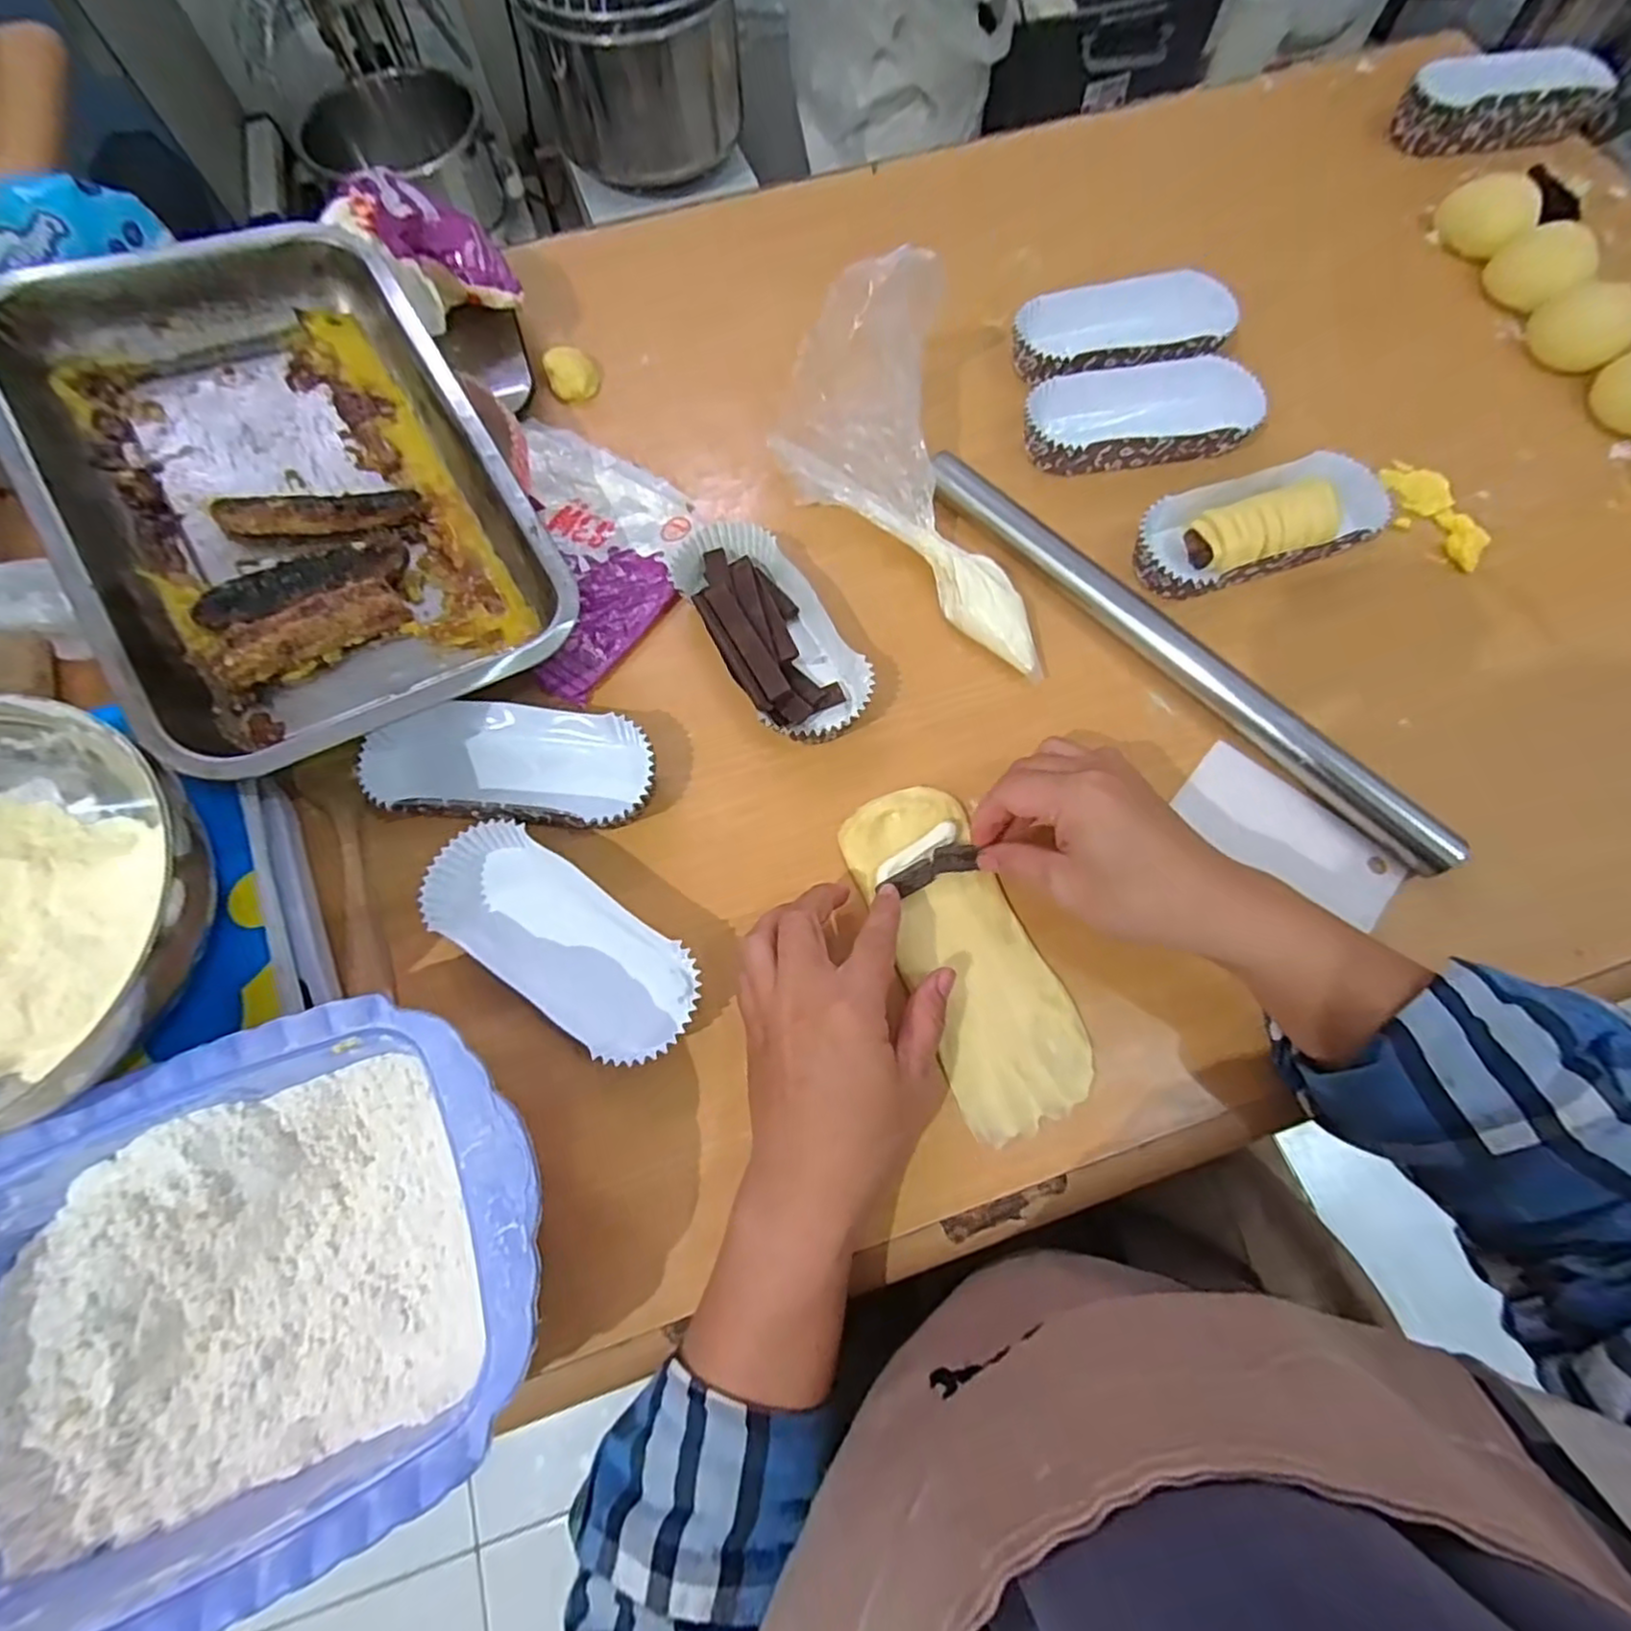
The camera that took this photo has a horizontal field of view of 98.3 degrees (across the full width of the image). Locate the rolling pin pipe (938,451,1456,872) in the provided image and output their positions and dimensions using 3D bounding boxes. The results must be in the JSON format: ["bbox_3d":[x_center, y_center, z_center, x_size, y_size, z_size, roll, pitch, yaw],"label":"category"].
[{"bbox_3d":[0.196,-0.095,0.397,0.019,0.024,0.342,-42,74,-12],"label":"rolling pin pipe"}]

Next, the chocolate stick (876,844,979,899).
[{"bbox_3d":[0.056,0.028,0.357,0.049,0.008,0.015,-23,69,-1],"label":"chocolate stick"}]

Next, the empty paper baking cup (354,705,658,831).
[{"bbox_3d":[-0.160,-0.027,0.376,0.149,0.032,0.066,-4,70,0],"label":"empty paper baking cup"}]

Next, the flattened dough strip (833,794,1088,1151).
[{"bbox_3d":[0.074,0.065,0.353,0.066,0.010,0.172,-22,72,-12],"label":"flattened dough strip"}]

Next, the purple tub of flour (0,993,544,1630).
[{"bbox_3d":[-0.230,0.188,0.268,0.269,0.062,0.177,-26,72,-8],"label":"purple tub of flour"}]

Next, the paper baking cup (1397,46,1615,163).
[{"bbox_3d":[0.526,-0.546,0.543,0.130,0.042,0.048,-2,70,1],"label":"paper baking cup"}]

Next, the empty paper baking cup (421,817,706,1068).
[{"bbox_3d":[-0.125,0.060,0.347,0.145,0.031,0.063,33,74,12],"label":"empty paper baking cup"}]

